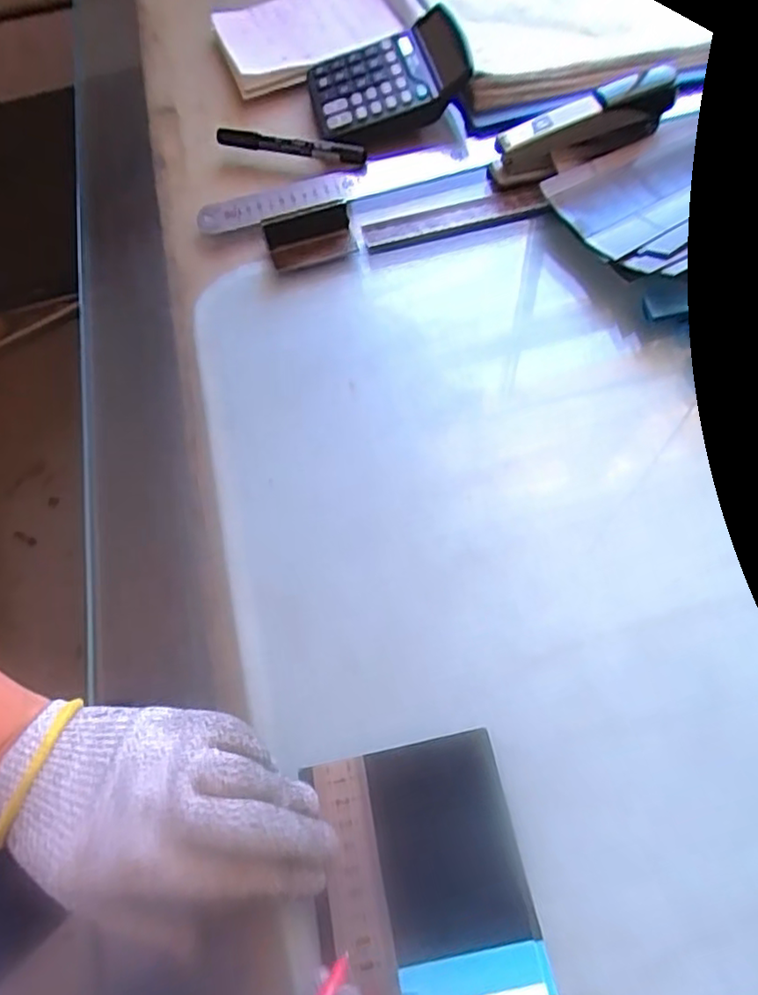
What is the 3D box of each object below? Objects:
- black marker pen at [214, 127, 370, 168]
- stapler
[{"bbox_3d":[-0.082,-0.326,0.577,0.141,0.018,0.018,14,64,13],"label":"black marker pen"},{"bbox_3d":[0.175,-0.314,0.530,0.168,0.041,0.055,-22,62,6],"label":"stapler"}]

